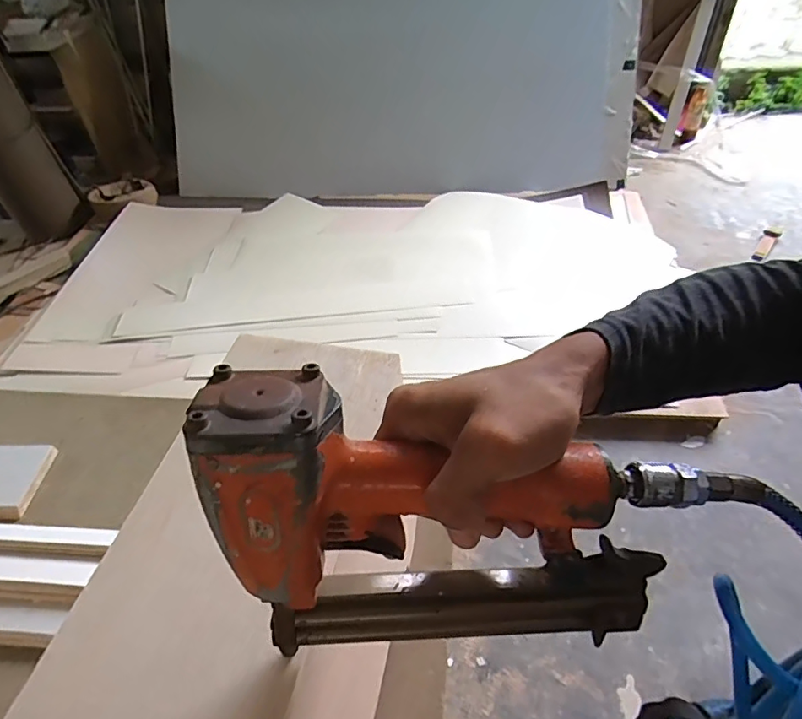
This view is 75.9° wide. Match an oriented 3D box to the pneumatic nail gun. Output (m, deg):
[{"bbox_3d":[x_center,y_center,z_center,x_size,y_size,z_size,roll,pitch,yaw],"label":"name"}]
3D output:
[{"bbox_3d":[0.031,0.075,0.266,0.225,0.159,0.079,-5,46,1],"label":"pneumatic nail gun"}]

